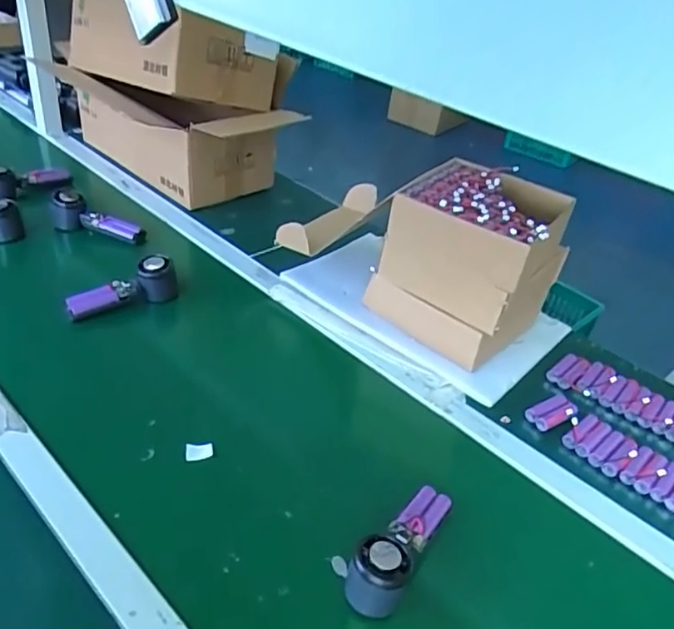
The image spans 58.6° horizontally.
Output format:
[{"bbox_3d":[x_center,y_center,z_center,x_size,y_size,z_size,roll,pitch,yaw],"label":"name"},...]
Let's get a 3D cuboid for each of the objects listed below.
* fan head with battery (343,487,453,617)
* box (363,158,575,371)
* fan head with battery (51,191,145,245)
[{"bbox_3d":[0.067,0.224,0.607,0.050,0.061,0.159,24,39,21],"label":"fan head with battery"},{"bbox_3d":[0.193,-0.081,0.897,0.217,0.224,0.199,28,41,26],"label":"box"},{"bbox_3d":[-0.425,-0.172,1.064,0.158,0.058,0.058,13,36,7],"label":"fan head with battery"}]

